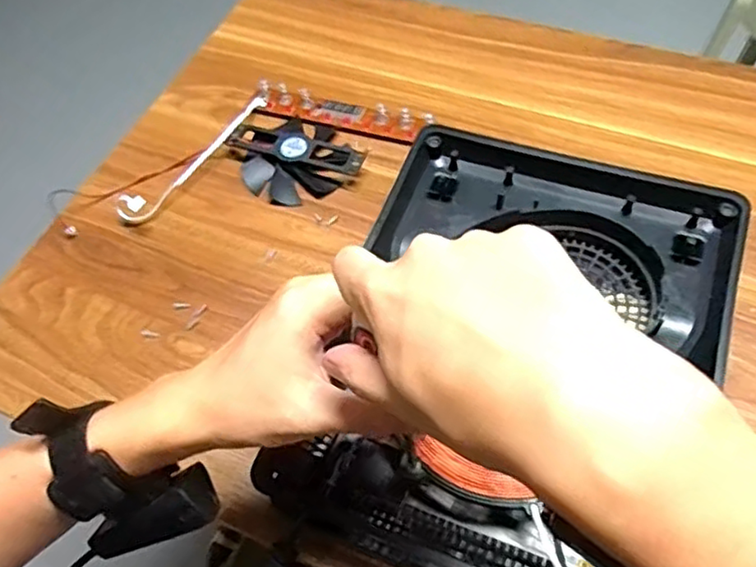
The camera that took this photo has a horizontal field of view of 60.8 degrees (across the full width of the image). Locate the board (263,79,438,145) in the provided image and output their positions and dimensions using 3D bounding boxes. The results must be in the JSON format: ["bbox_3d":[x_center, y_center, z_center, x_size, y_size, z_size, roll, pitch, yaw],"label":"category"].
[{"bbox_3d":[-0.040,-0.175,0.669,0.191,0.023,0.033,15,60,13],"label":"board"}]

